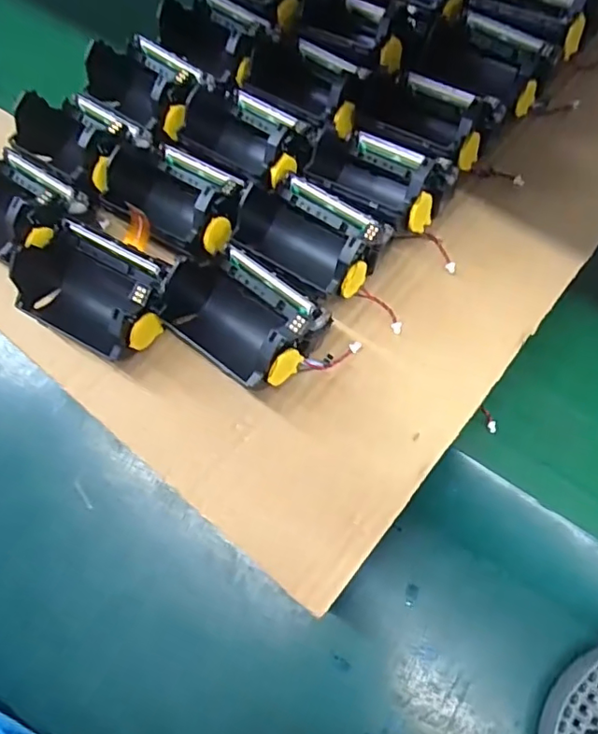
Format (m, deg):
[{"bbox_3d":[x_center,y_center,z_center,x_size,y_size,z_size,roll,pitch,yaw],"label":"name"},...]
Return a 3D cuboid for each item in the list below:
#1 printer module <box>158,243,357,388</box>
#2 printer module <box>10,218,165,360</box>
[{"bbox_3d":[-0.023,-0.021,0.267,0.082,0.047,0.053,35,73,14],"label":"printer module"},{"bbox_3d":[-0.102,-0.038,0.276,0.072,0.036,0.052,26,71,11],"label":"printer module"}]

